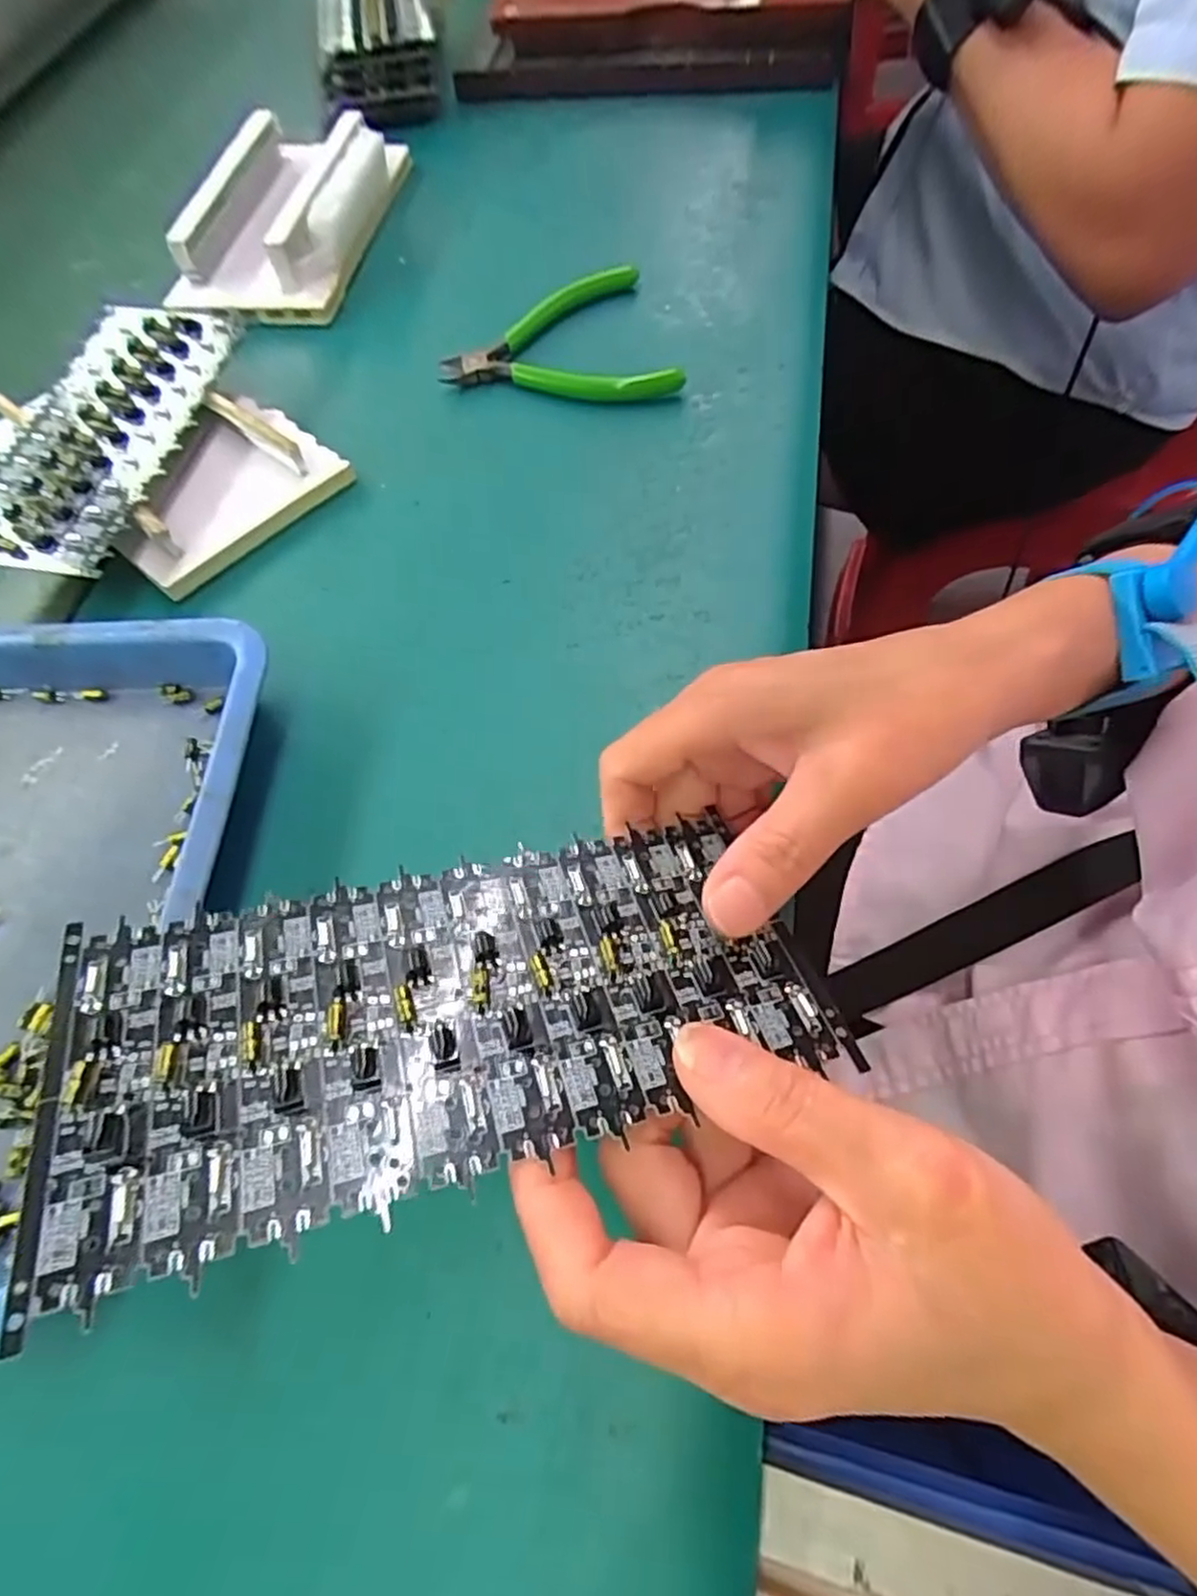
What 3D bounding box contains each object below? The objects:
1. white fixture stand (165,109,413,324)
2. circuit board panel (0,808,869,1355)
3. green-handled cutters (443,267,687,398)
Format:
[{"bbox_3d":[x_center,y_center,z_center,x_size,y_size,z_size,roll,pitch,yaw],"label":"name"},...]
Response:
[{"bbox_3d":[-0.174,-0.339,0.415,0.092,0.042,0.164,6,65,11],"label":"white fixture stand"},{"bbox_3d":[-0.031,0.045,0.163,0.160,0.004,0.076,-10,49,-18],"label":"circuit board panel"},{"bbox_3d":[-0.022,-0.222,0.361,0.106,0.014,0.093,-14,63,-3],"label":"green-handled cutters"}]

